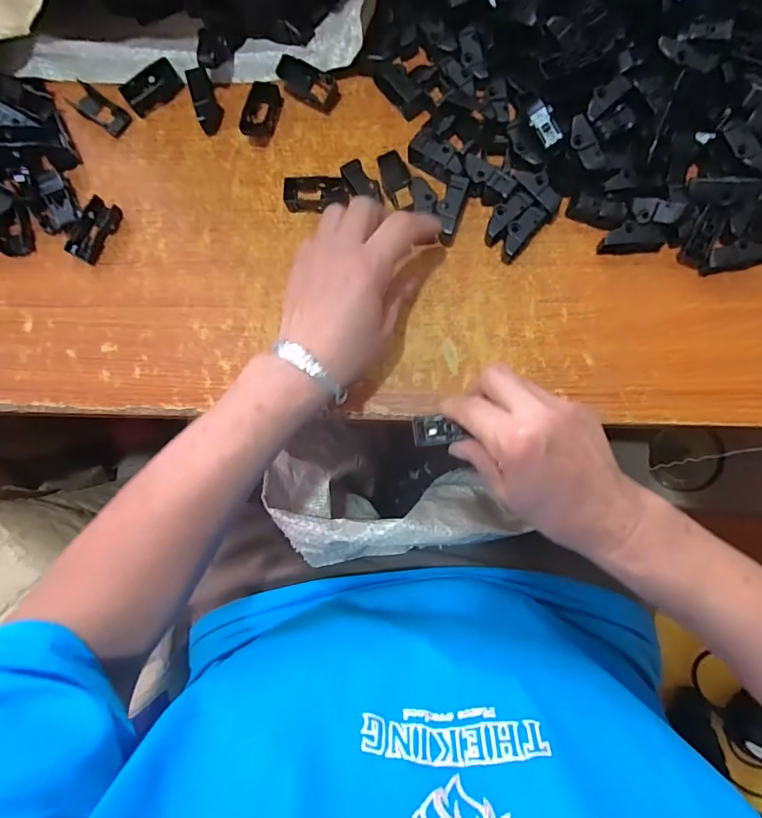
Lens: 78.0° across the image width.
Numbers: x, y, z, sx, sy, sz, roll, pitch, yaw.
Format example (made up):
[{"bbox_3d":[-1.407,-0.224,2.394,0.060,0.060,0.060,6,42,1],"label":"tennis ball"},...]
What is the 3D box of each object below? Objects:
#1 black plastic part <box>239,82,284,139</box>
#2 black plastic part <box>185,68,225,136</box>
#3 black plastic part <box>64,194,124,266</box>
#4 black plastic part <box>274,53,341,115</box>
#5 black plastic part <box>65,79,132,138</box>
[{"bbox_3d":[-0.102,-0.255,0.404,0.025,0.016,0.050,16,84,6],"label":"black plastic part"},{"bbox_3d":[-0.150,-0.264,0.406,0.018,0.020,0.050,-17,82,2],"label":"black plastic part"},{"bbox_3d":[-0.244,-0.151,0.401,0.028,0.009,0.053,26,85,7],"label":"black plastic part"},{"bbox_3d":[-0.062,-0.279,0.402,0.054,0.019,0.023,29,86,-5],"label":"black plastic part"},{"bbox_3d":[-0.248,-0.264,0.413,0.057,0.009,0.023,36,87,8],"label":"black plastic part"}]

